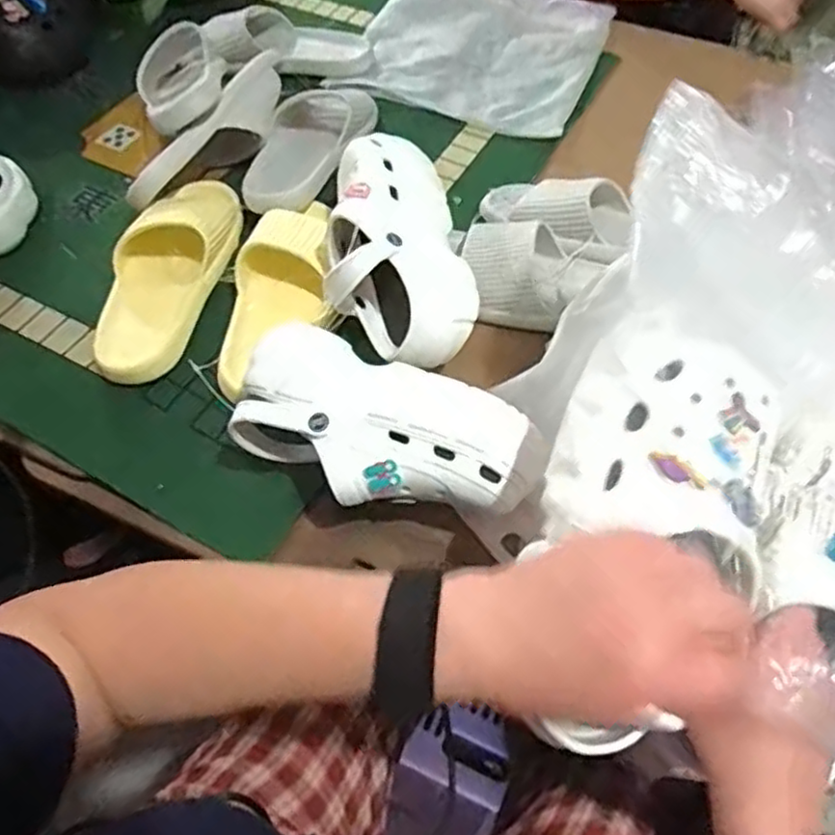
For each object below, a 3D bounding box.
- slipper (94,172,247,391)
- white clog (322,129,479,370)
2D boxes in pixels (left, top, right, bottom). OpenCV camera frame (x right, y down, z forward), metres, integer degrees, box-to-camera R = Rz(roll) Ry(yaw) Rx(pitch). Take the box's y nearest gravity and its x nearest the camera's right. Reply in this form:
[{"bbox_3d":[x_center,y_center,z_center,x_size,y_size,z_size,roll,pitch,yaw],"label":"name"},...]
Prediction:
[{"bbox_3d":[-0.249,-0.148,0.705,0.108,0.054,0.254,7,57,3],"label":"slipper"},{"bbox_3d":[-0.024,-0.166,0.658,0.125,0.111,0.235,-9,71,-7],"label":"white clog"}]

